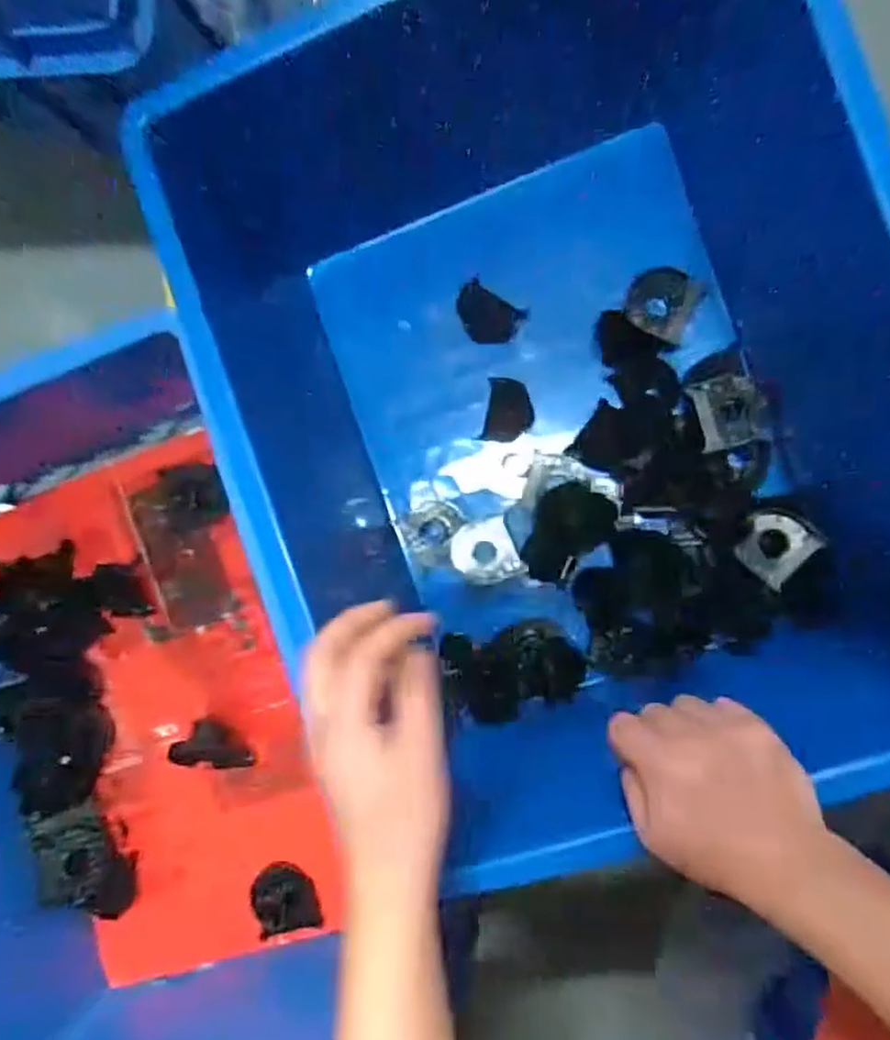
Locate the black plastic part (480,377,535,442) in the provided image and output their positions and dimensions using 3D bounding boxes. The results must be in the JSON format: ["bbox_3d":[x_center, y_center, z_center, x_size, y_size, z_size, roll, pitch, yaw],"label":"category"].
[{"bbox_3d":[0.064,-0.108,0.689,0.046,0.006,0.061,4,93,8],"label":"black plastic part"}]

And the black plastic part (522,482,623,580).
[{"bbox_3d":[0.117,0.013,0.677,0.072,0.012,0.098,30,97,5],"label":"black plastic part"}]

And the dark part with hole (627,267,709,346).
[{"bbox_3d":[0.202,-0.202,0.652,0.062,0.012,0.060,25,96,6],"label":"dark part with hole"}]

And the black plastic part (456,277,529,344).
[{"bbox_3d":[0.041,-0.202,0.693,0.065,0.009,0.048,35,97,5],"label":"black plastic part"}]

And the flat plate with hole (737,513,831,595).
[{"bbox_3d":[0.295,0.023,0.624,0.057,0.004,0.063,46,120,23],"label":"flat plate with hole"}]

